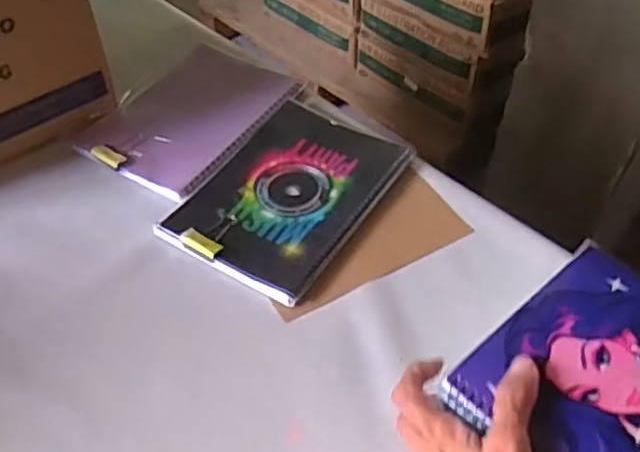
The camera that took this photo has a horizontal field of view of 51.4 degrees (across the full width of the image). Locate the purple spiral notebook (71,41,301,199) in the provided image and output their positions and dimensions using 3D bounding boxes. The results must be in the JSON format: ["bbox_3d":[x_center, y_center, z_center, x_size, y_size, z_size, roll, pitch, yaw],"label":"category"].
[{"bbox_3d":[-0.138,-0.121,0.718,0.145,0.013,0.212,25,53,21],"label":"purple spiral notebook"}]

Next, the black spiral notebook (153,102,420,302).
[{"bbox_3d":[-0.028,-0.036,0.638,0.157,0.010,0.219,24,52,21],"label":"black spiral notebook"}]

